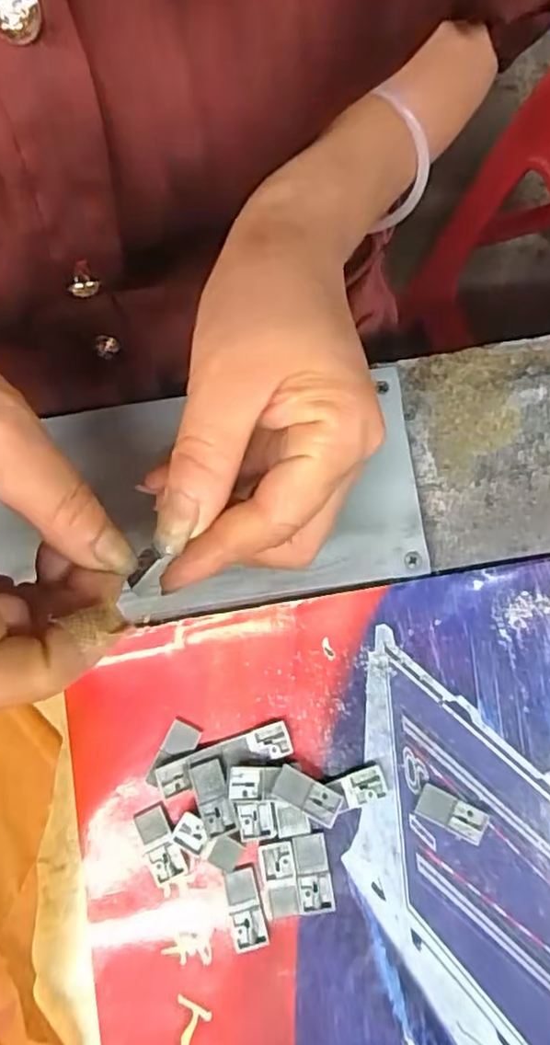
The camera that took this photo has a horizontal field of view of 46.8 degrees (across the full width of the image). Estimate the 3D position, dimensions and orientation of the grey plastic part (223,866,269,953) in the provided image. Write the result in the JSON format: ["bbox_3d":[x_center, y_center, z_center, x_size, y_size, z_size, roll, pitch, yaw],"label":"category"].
[{"bbox_3d":[-0.012,0.152,0.250,0.014,0.004,0.029,-13,80,-2],"label":"grey plastic part"}]

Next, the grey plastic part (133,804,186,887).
[{"bbox_3d":[-0.047,0.130,0.255,0.014,0.004,0.028,-22,80,-4],"label":"grey plastic part"}]

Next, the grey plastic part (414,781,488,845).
[{"bbox_3d":[0.072,0.118,0.257,0.028,0.004,0.014,25,81,5],"label":"grey plastic part"}]

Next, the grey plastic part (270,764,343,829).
[{"bbox_3d":[0.013,0.108,0.251,0.028,0.004,0.013,31,72,-5],"label":"grey plastic part"}]

